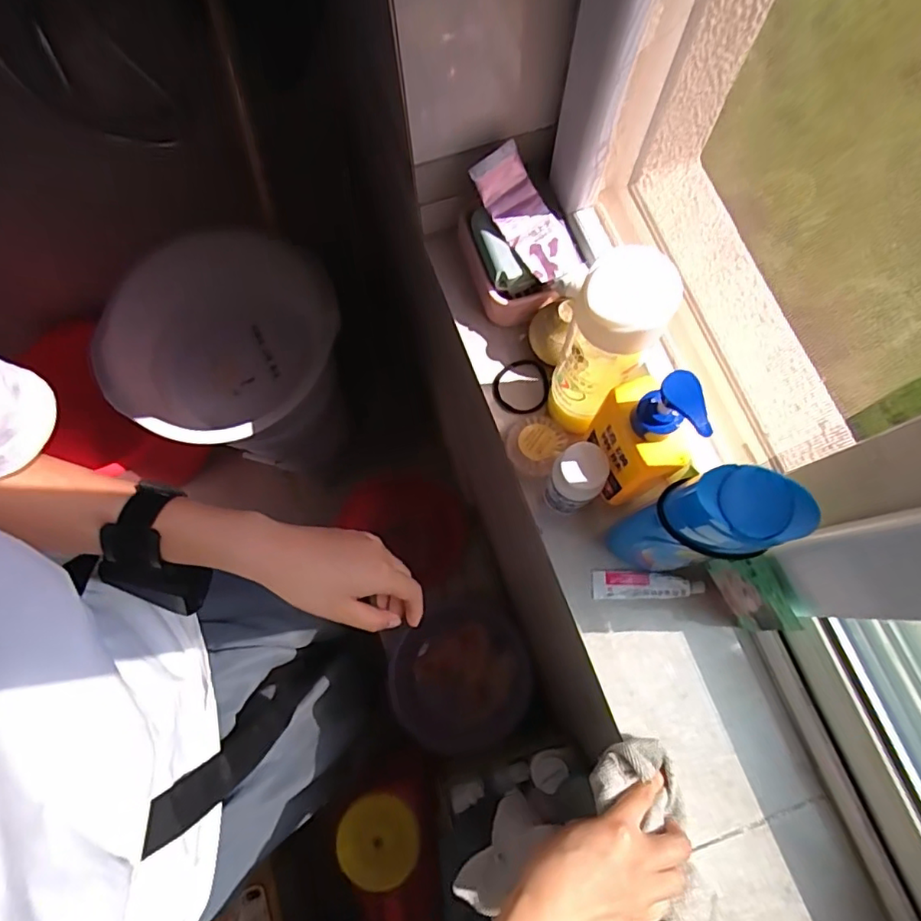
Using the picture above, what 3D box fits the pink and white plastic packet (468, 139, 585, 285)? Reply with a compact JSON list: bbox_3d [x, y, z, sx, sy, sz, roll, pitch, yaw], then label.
[{"bbox_3d":[0.062,-0.214,0.502,0.051,0.033,0.120,-36,94,-7],"label":"pink and white plastic packet"}]

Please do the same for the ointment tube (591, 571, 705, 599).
[{"bbox_3d":[0.161,0.107,0.487,0.093,0.012,0.023,-1,76,2],"label":"ointment tube"}]

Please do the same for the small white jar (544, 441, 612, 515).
[{"bbox_3d":[0.091,0.018,0.461,0.037,0.109,0.036,0,76,2],"label":"small white jar"}]

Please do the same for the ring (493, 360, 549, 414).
[{"bbox_3d":[0.058,-0.071,0.540,0.053,0.007,0.053,0,76,2],"label":"ring"}]

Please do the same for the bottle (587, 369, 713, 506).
[{"bbox_3d":[0.126,-0.015,0.410,0.041,0.179,0.073,-25,76,-4],"label":"bottle"}]

